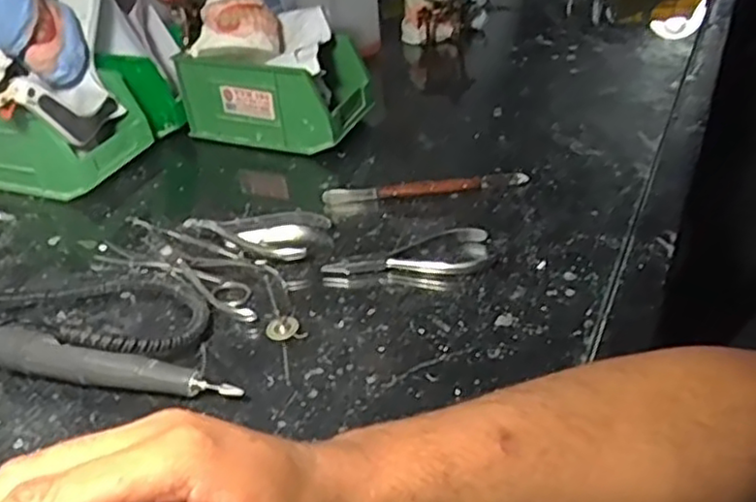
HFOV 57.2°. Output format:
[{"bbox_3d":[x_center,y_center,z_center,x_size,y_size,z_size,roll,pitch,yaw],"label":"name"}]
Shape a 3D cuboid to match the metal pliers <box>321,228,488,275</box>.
[{"bbox_3d":[0.021,0.001,0.525,0.119,0.010,0.044,0,36,7],"label":"metal pliers"}]

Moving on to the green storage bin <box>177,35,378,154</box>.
[{"bbox_3d":[-0.101,-0.163,0.704,0.174,0.084,0.099,11,39,21],"label":"green storage bin"}]

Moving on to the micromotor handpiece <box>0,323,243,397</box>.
[{"bbox_3d":[-0.167,0.074,0.430,0.169,0.031,0.022,6,38,15],"label":"micromotor handpiece"}]

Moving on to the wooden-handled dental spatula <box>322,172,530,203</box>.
[{"bbox_3d":[0.040,-0.055,0.597,0.173,0.012,0.012,-5,36,0],"label":"wooden-handled dental spatula"}]

